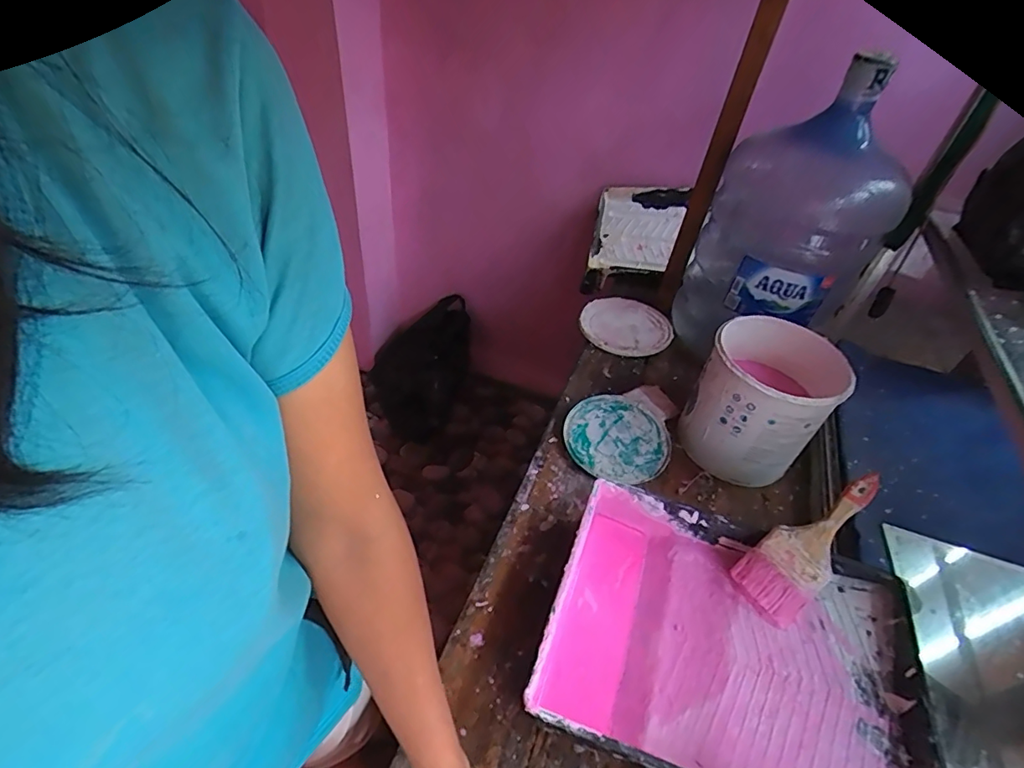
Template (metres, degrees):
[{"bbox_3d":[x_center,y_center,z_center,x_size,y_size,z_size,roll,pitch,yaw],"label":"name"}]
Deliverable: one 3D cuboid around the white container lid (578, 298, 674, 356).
[{"bbox_3d":[0.220,-0.117,1.004,0.157,0.018,0.168,4,42,-4],"label":"white container lid"}]

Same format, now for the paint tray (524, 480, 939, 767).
[{"bbox_3d":[0.218,0.280,0.538,0.352,0.086,0.276,19,45,12],"label":"paint tray"}]

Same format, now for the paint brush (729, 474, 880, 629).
[{"bbox_3d":[0.337,0.177,0.574,0.195,0.025,0.072,-41,58,-8],"label":"paint brush"}]

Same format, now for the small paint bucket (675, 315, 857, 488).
[{"bbox_3d":[0.358,0.026,0.752,0.168,0.181,0.172,4,44,-4],"label":"small paint bucket"}]

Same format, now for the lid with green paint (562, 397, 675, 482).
[{"bbox_3d":[0.161,0.083,0.784,0.152,0.023,0.155,4,44,-4],"label":"lid with green paint"}]

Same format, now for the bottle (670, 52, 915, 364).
[{"bbox_3d":[0.447,-0.252,0.852,0.237,0.452,0.276,23,45,16],"label":"bottle"}]

